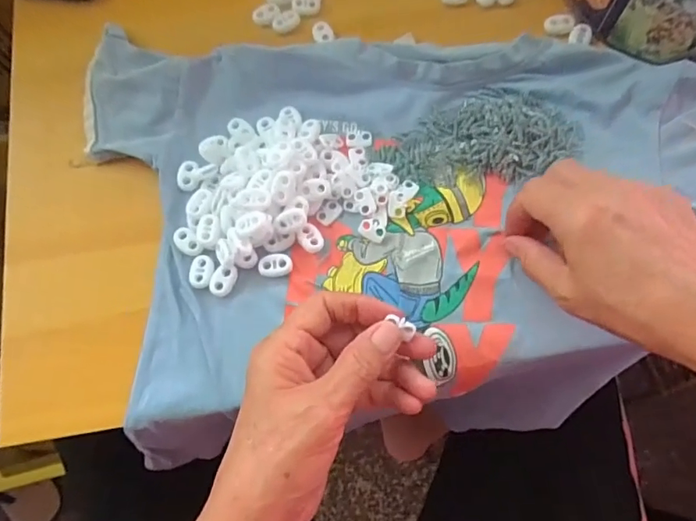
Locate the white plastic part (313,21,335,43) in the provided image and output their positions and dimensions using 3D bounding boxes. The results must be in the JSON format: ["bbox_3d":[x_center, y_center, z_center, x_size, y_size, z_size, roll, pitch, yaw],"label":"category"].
[{"bbox_3d":[-0.020,-0.179,0.386,0.015,0.004,0.019,-20,75,-5],"label":"white plastic part"}]

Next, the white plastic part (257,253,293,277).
[{"bbox_3d":[-0.049,0.003,0.331,0.022,0.004,0.015,-3,74,0],"label":"white plastic part"}]

